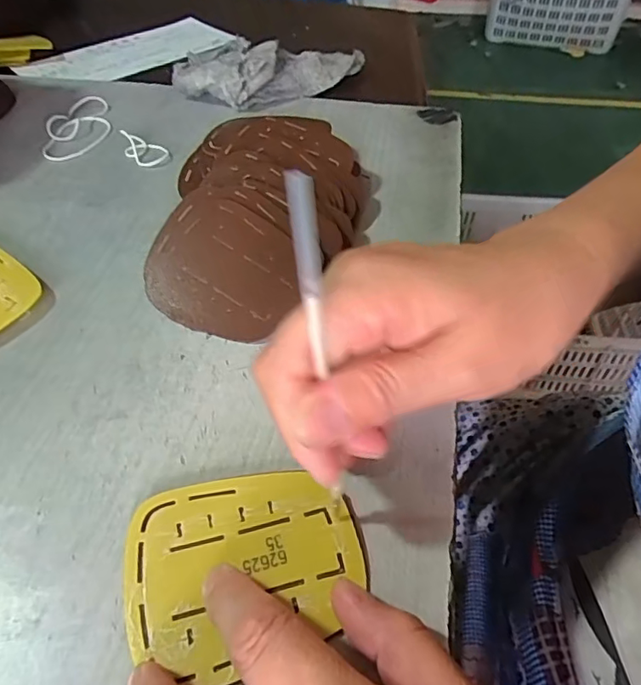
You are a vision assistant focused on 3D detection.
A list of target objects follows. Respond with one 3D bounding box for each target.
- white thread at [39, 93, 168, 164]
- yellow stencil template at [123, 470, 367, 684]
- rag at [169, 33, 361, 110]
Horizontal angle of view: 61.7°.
[{"bbox_3d":[-0.173,-0.155,0.400,0.069,0.011,0.116,-33,56,-27],"label":"white thread"},{"bbox_3d":[-0.027,0.080,0.194,0.083,0.004,0.069,-10,49,-9],"label":"yellow stencil template"},{"bbox_3d":[-0.036,-0.234,0.456,0.162,0.038,0.059,-27,54,-23],"label":"rag"}]

